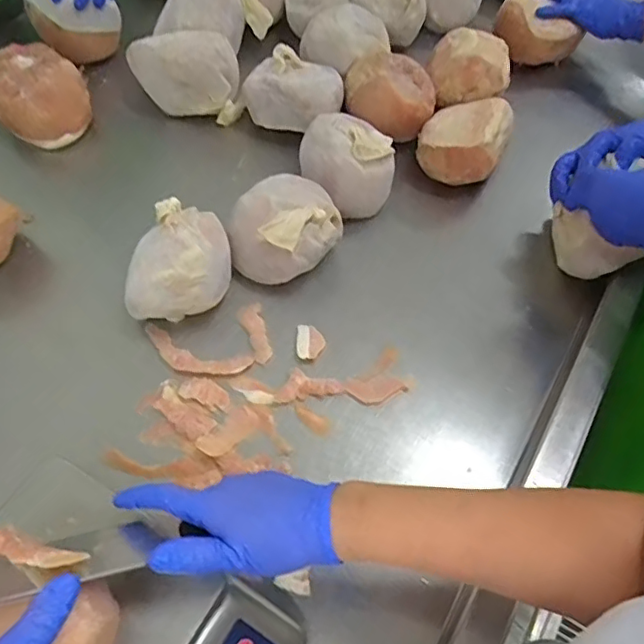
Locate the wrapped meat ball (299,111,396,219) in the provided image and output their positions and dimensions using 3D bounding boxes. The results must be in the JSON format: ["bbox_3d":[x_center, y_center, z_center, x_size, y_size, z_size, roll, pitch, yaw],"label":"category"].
[{"bbox_3d":[0.033,-0.212,0.781,0.120,0.085,0.119,1,59,-2],"label":"wrapped meat ball"}]

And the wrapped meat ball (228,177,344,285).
[{"bbox_3d":[-0.042,-0.111,0.710,0.117,0.095,0.121,1,59,-2],"label":"wrapped meat ball"}]

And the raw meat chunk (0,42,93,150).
[{"bbox_3d":[-0.405,-0.323,0.828,0.127,0.069,0.138,1,59,-2],"label":"raw meat chunk"}]

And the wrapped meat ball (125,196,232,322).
[{"bbox_3d":[-0.165,-0.062,0.661,0.115,0.114,0.106,-1,59,-3],"label":"wrapped meat ball"}]

